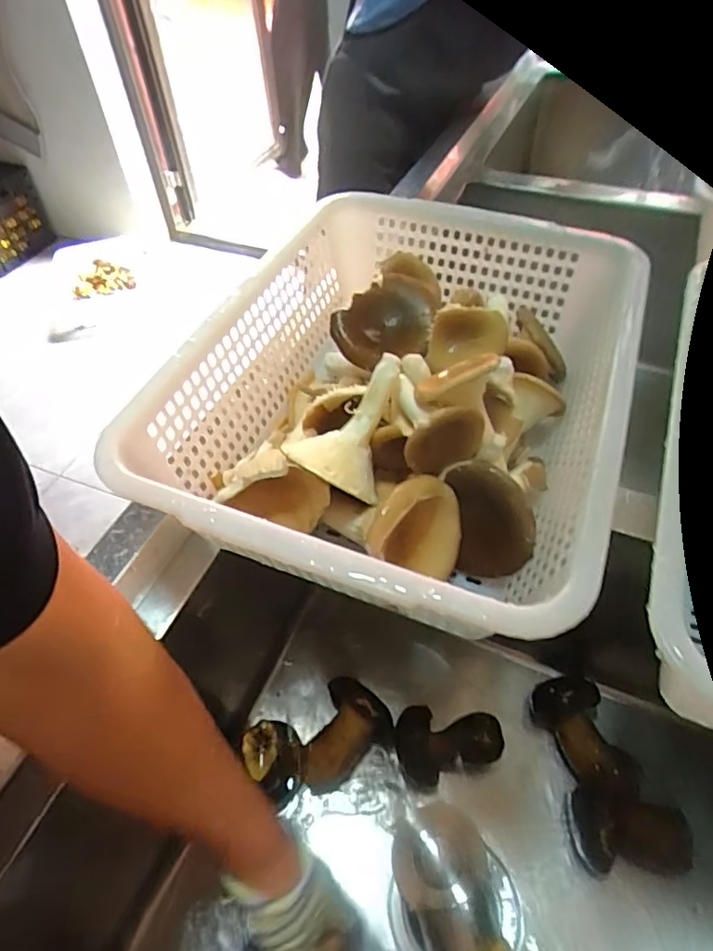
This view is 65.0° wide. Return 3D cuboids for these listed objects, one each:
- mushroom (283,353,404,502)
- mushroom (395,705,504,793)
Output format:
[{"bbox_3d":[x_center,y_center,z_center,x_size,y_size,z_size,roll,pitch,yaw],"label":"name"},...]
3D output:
[{"bbox_3d":[-0.011,-0.034,0.395,0.064,0.057,0.095,9,52,10],"label":"mushroom"},{"bbox_3d":[0.089,0.267,0.554,0.101,0.051,0.067,-5,50,-1],"label":"mushroom"}]

